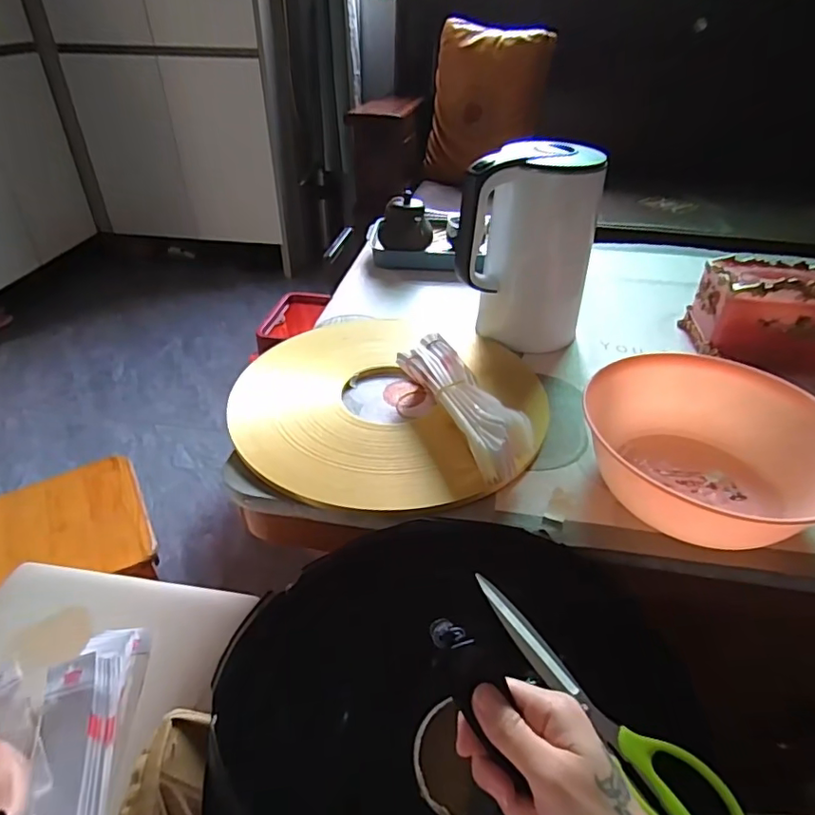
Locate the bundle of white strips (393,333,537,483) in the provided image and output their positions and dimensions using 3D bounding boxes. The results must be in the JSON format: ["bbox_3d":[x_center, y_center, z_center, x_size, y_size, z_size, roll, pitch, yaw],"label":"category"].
[{"bbox_3d":[0.055,-0.012,0.612,0.067,0.051,0.216,-15,40,-20],"label":"bundle of white strips"}]

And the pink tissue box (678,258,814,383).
[{"bbox_3d":[0.546,-0.131,0.761,0.258,0.124,0.139,7,38,9],"label":"pink tissue box"}]

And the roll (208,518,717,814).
[{"bbox_3d":[0.043,0.252,0.416,0.365,0.054,0.335,4,49,-4],"label":"roll"}]

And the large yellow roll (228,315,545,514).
[{"bbox_3d":[-0.021,-0.020,0.674,0.370,0.025,0.363,2,36,-1],"label":"large yellow roll"}]

